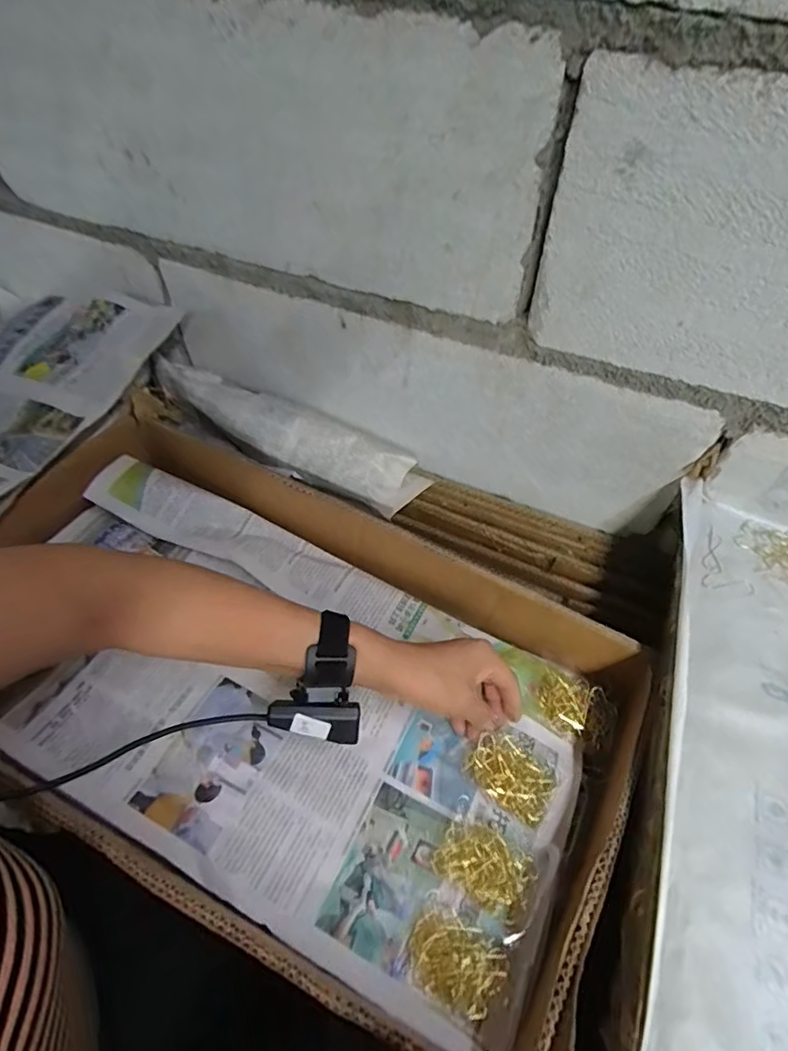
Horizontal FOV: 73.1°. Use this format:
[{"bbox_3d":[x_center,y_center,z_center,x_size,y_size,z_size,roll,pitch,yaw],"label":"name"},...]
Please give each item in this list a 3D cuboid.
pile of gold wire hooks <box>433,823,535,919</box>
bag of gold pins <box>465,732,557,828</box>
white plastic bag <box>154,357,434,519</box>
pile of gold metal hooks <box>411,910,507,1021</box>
[{"bbox_3d":[0.068,0.253,0.396,0.066,0.012,0.047,29,58,19],"label":"pile of gold wire hooks"},{"bbox_3d":[0.097,0.203,0.434,0.068,0.013,0.047,34,62,24],"label":"bag of gold pins"},{"bbox_3d":[-0.123,-0.111,0.621,0.331,0.038,0.087,26,58,4],"label":"white plastic bag"},{"bbox_3d":[0.043,0.297,0.362,0.062,0.011,0.043,20,55,13],"label":"pile of gold metal hooks"}]

